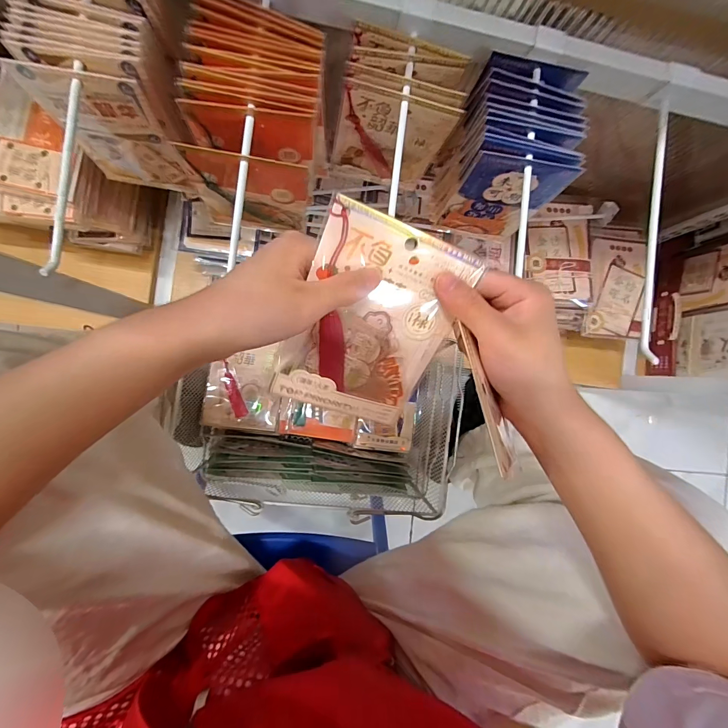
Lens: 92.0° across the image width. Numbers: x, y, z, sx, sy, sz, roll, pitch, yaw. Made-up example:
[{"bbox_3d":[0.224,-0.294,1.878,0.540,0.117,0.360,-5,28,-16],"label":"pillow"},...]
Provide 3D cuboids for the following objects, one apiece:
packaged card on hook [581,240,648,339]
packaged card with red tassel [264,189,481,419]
[{"bbox_3d":[0.431,-0.134,0.608,0.104,0.026,0.179,4,83,4],"label":"packaged card on hook"},{"bbox_3d":[0.005,-0.023,0.233,0.098,0.005,0.132,18,116,-17],"label":"packaged card with red tassel"}]

